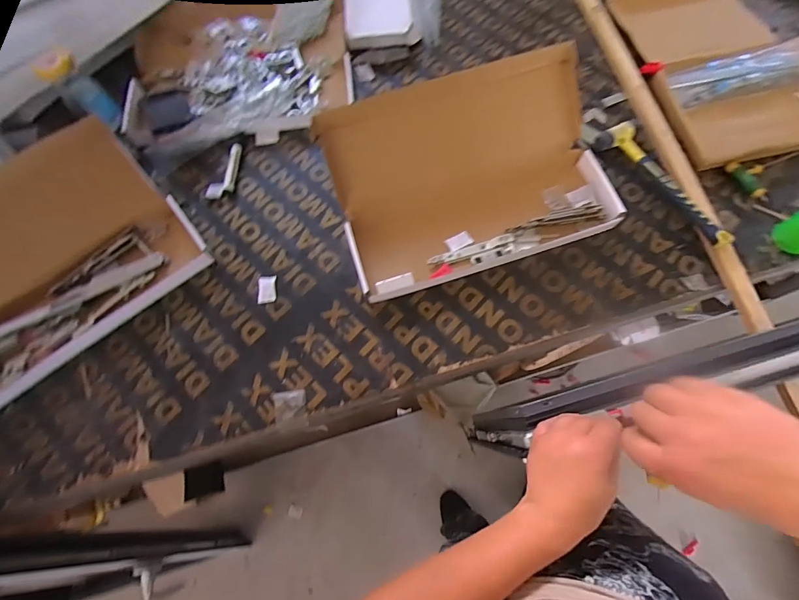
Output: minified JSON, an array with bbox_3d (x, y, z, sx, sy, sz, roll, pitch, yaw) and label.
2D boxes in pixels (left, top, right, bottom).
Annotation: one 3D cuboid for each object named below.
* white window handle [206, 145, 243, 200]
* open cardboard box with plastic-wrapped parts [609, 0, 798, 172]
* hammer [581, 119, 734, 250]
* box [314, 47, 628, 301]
[{"bbox_3d":[-0.306,-0.223,0.690,0.048,0.021,0.114,1,70,3],"label":"white window handle"},{"bbox_3d":[0.583,-0.451,0.723,0.297,0.038,0.437,-11,69,-2],"label":"open cardboard box with plastic-wrapped parts"},{"bbox_3d":[0.409,-0.199,0.625,0.075,0.029,0.279,-37,72,-11],"label":"hammer"},{"bbox_3d":[0.107,-0.191,0.593,0.400,0.124,0.255,-18,70,-4],"label":"box"}]

